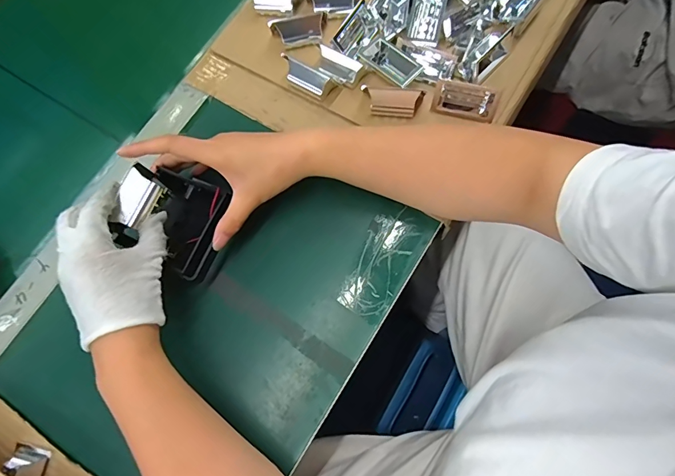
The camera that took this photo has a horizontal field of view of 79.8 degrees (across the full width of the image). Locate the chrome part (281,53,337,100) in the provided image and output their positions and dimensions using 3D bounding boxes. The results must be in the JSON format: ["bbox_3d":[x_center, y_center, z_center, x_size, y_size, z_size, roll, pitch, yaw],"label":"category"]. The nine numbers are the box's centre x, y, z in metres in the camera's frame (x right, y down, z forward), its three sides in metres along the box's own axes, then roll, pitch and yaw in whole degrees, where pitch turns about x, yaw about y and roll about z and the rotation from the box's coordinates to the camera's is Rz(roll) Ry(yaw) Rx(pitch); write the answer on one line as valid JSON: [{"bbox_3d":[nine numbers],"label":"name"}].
[{"bbox_3d":[-0.030,-0.174,0.435,0.063,0.023,0.023,29,78,10],"label":"chrome part"}]

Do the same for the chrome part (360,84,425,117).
[{"bbox_3d":[0.056,-0.140,0.421,0.061,0.028,0.017,8,75,5],"label":"chrome part"}]

